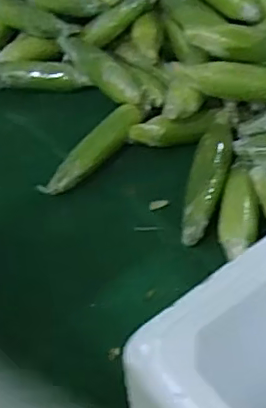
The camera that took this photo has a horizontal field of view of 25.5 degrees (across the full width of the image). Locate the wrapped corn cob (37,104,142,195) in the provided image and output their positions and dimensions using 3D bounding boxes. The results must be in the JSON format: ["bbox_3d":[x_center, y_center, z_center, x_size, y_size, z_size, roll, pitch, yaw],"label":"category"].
[{"bbox_3d":[-0.061,-0.086,0.950,0.049,0.045,0.216,29,57,29],"label":"wrapped corn cob"}]

